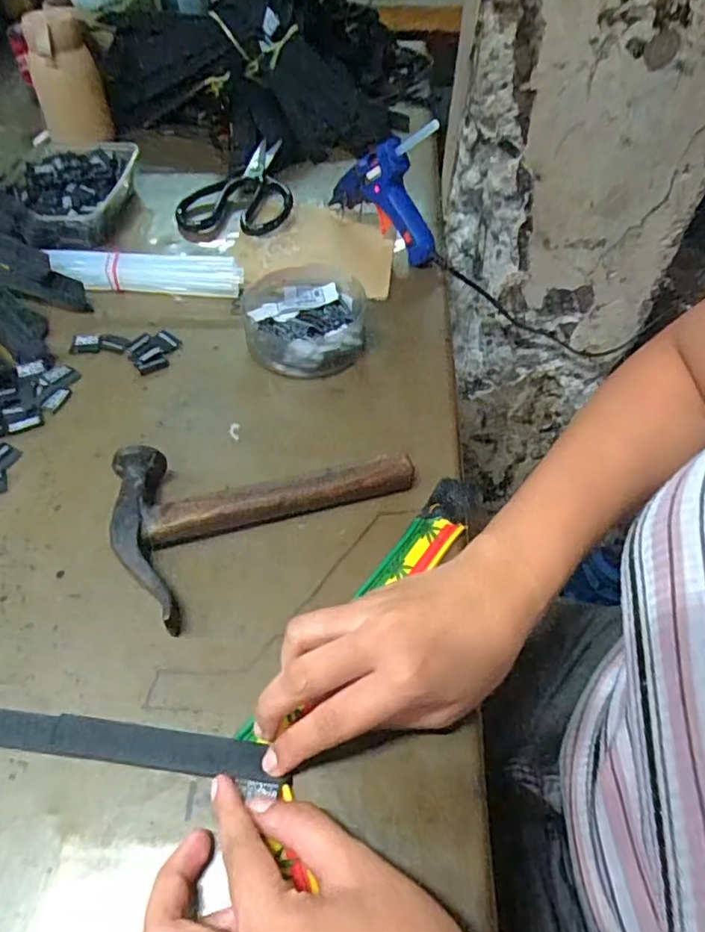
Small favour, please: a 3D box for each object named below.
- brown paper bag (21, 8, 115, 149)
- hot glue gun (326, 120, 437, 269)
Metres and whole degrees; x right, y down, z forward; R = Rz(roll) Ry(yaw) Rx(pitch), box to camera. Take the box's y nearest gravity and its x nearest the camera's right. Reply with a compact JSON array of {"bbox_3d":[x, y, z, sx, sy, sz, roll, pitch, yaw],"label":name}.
[{"bbox_3d":[-0.353,-0.474,0.722,0.081,0.141,0.068,-29,55,-24],"label":"brown paper bag"},{"bbox_3d":[0.030,-0.267,0.549,0.026,0.116,0.138,-26,54,-22],"label":"hot glue gun"}]

